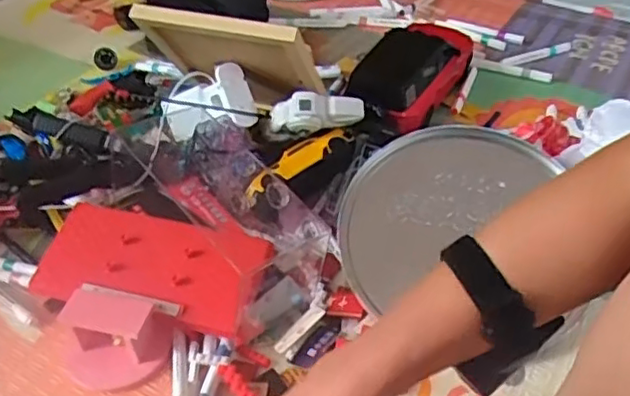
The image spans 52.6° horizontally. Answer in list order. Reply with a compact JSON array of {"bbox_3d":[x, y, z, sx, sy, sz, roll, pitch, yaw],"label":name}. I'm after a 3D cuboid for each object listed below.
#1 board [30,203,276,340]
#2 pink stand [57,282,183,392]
[{"bbox_3d":[-0.154,0.062,0.601,0.203,0.016,0.099,11,56,10],"label":"board"},{"bbox_3d":[-0.180,0.120,0.556,0.099,0.049,0.080,13,44,14],"label":"pink stand"}]

